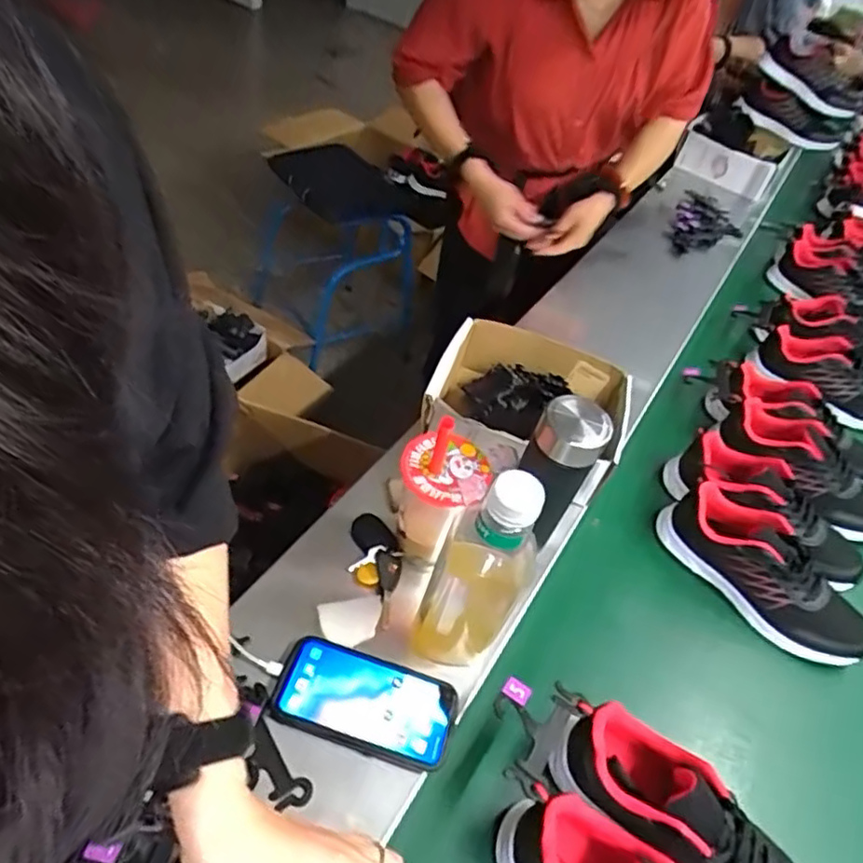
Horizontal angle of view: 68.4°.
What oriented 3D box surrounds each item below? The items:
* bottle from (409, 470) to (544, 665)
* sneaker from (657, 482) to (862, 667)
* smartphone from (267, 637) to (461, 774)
[{"bbox_3d":[0.037,0.131,0.562,0.081,0.246,0.076,19,52,11],"label":"bottle"},{"bbox_3d":[0.395,0.159,0.746,0.095,0.082,0.246,-32,60,-26],"label":"sneaker"},{"bbox_3d":[-0.060,0.248,0.582,0.161,0.013,0.081,18,47,5],"label":"smartphone"}]

